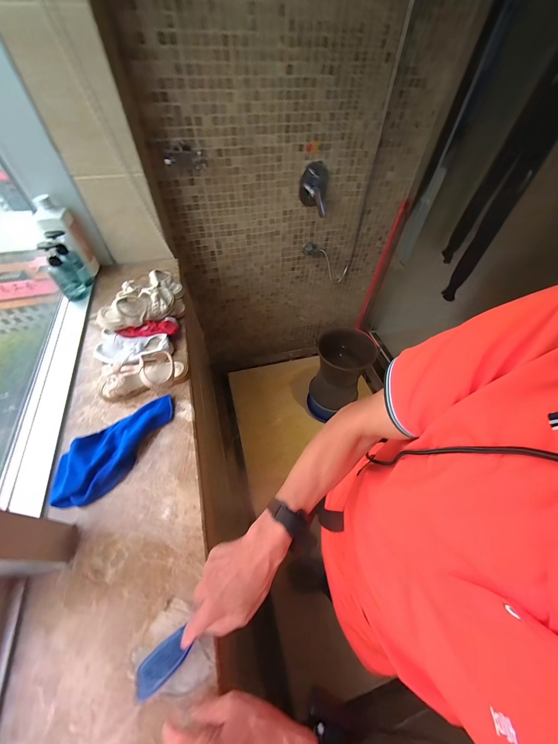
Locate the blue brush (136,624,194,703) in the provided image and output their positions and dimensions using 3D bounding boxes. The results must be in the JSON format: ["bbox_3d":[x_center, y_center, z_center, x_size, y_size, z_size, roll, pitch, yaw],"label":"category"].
[{"bbox_3d":[-0.153,0.389,0.351,0.071,0.020,0.038,-40,48,-17],"label":"blue brush"}]

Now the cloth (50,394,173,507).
[{"bbox_3d":[-0.333,0.148,0.541,0.115,0.035,0.259,33,58,21],"label":"cloth"}]

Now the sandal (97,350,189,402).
[{"bbox_3d":[-0.327,0.007,0.631,0.199,0.058,0.103,-8,53,-8],"label":"sandal"}]

